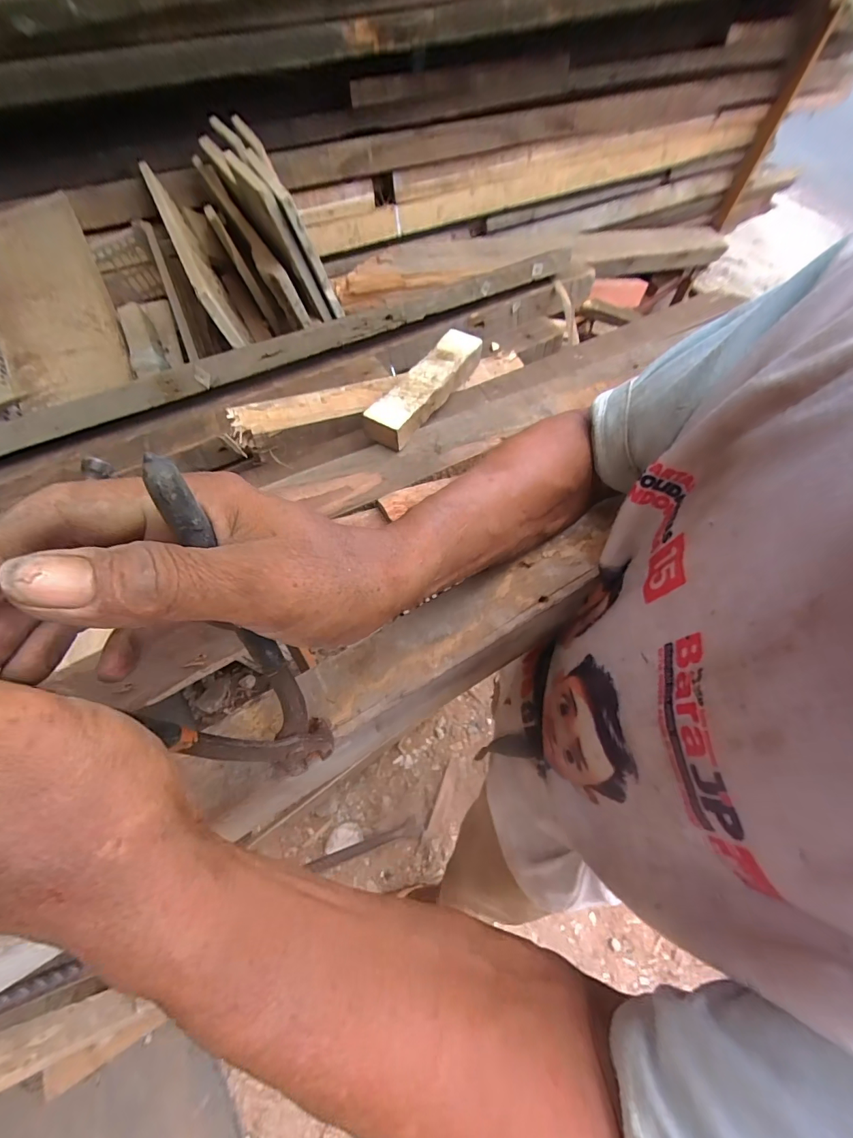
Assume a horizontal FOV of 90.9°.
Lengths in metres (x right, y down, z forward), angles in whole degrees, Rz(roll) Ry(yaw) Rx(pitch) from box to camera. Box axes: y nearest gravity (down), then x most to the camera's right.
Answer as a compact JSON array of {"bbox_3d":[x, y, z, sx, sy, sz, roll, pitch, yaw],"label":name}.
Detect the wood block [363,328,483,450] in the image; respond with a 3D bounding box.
[{"bbox_3d":[0.000,-0.220,0.510,0.046,0.032,0.191,29,64,16],"label":"wood block"}]

